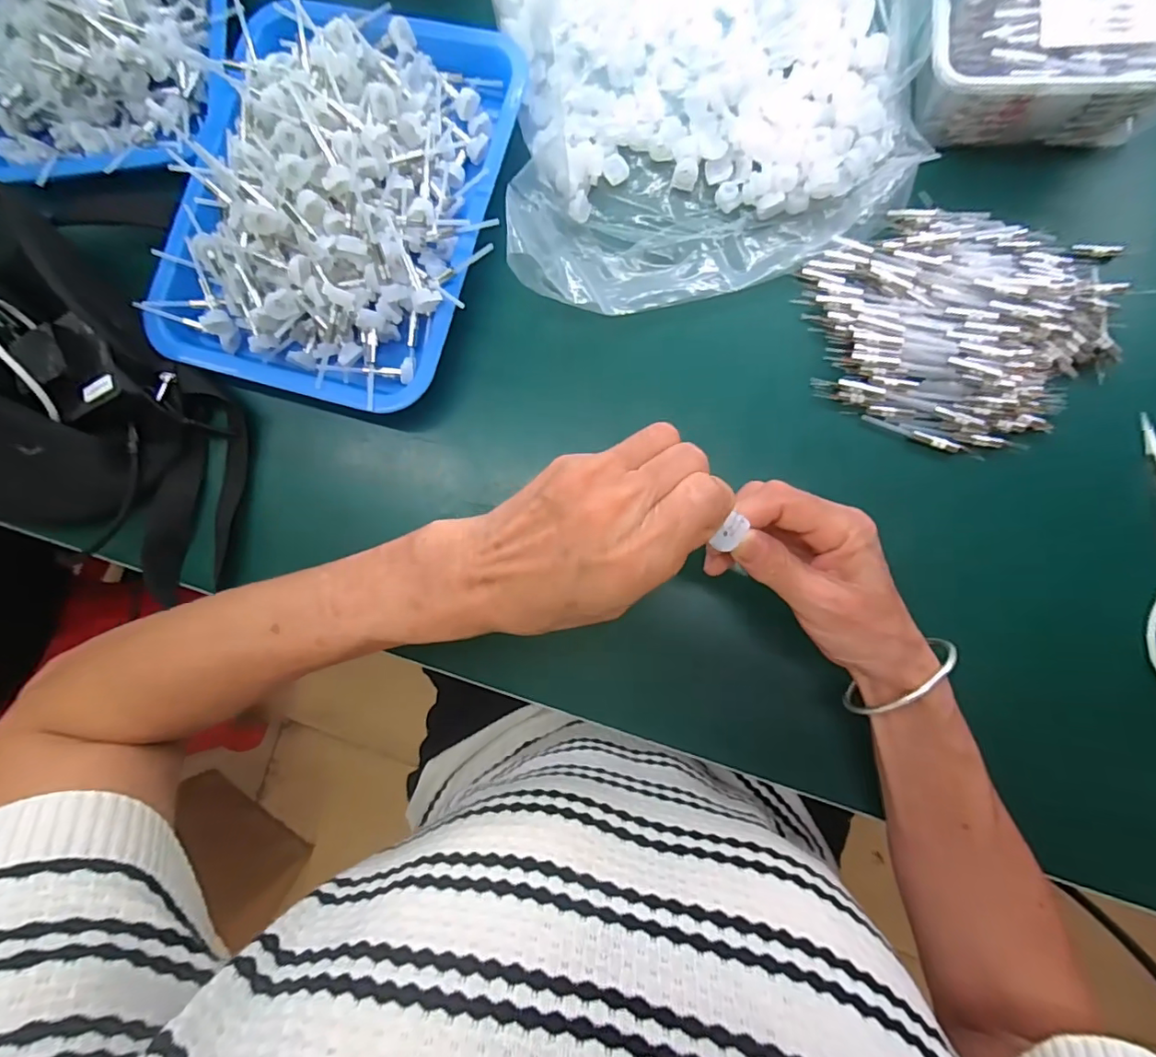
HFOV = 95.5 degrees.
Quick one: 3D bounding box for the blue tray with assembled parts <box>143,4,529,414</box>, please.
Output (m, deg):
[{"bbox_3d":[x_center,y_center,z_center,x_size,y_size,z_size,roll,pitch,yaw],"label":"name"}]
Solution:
[{"bbox_3d":[-0.173,-0.234,0.360,0.227,0.053,0.284,12,86,7],"label":"blue tray with assembled parts"}]

